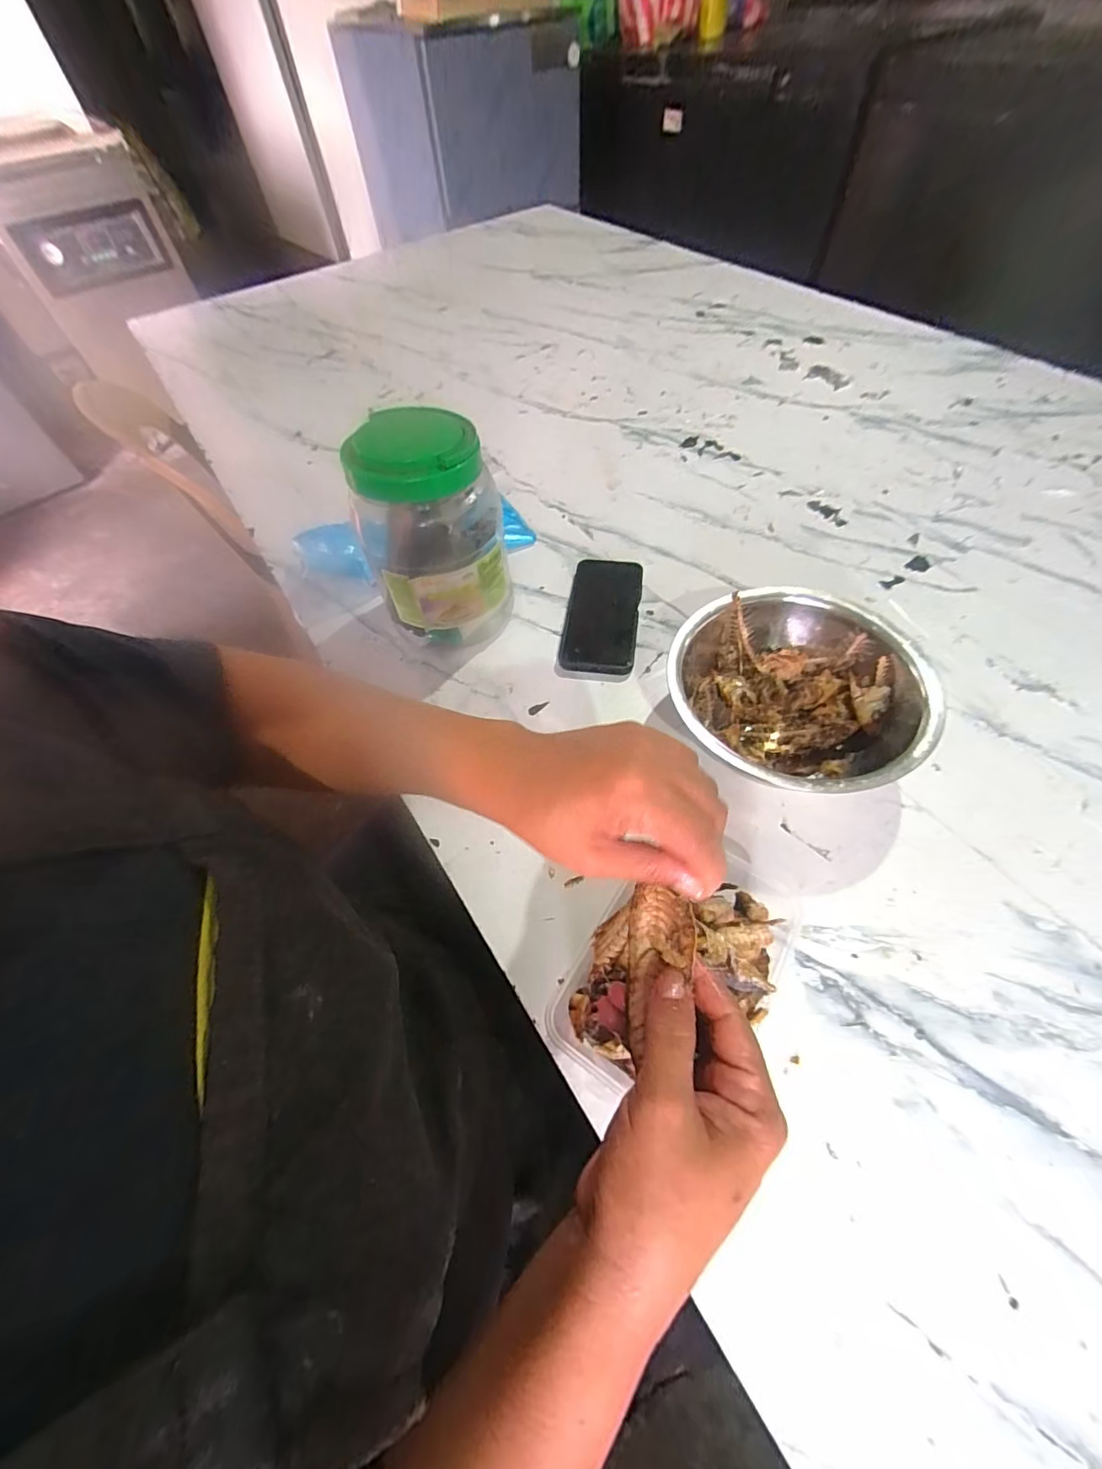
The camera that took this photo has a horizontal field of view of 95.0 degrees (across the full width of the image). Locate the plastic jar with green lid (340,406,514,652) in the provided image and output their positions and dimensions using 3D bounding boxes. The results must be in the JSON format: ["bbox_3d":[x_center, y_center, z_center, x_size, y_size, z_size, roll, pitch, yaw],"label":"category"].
[{"bbox_3d":[-0.114,-0.189,0.506,0.129,0.201,0.119,-6,56,-1],"label":"plastic jar with green lid"}]

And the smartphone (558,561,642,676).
[{"bbox_3d":[0.058,-0.137,0.568,0.079,0.018,0.163,7,57,8],"label":"smartphone"}]

